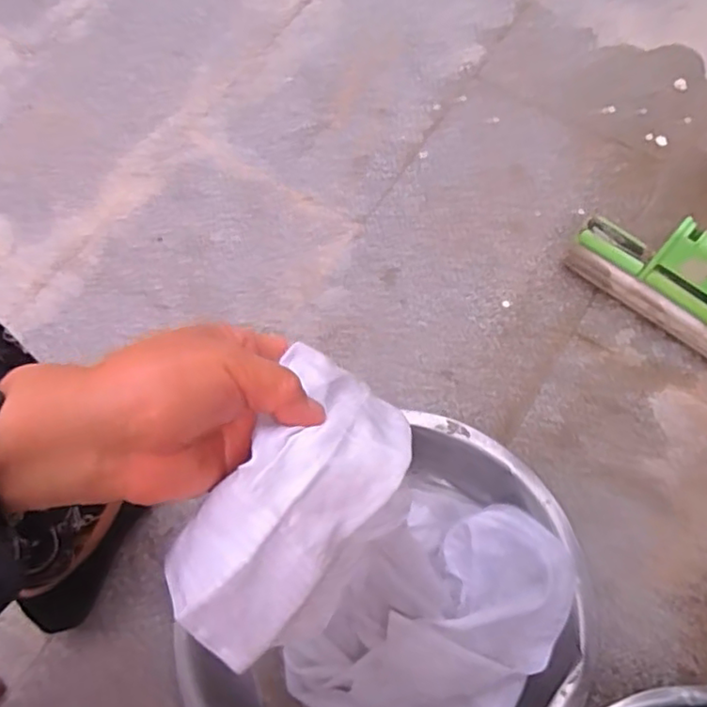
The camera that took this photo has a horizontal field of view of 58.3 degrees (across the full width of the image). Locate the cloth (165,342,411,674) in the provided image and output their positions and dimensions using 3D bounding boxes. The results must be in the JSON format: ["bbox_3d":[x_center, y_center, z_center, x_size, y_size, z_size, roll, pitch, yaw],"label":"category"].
[{"bbox_3d":[-0.031,0.065,0.296,0.075,0.049,0.141,30,66,16],"label":"cloth"}]

